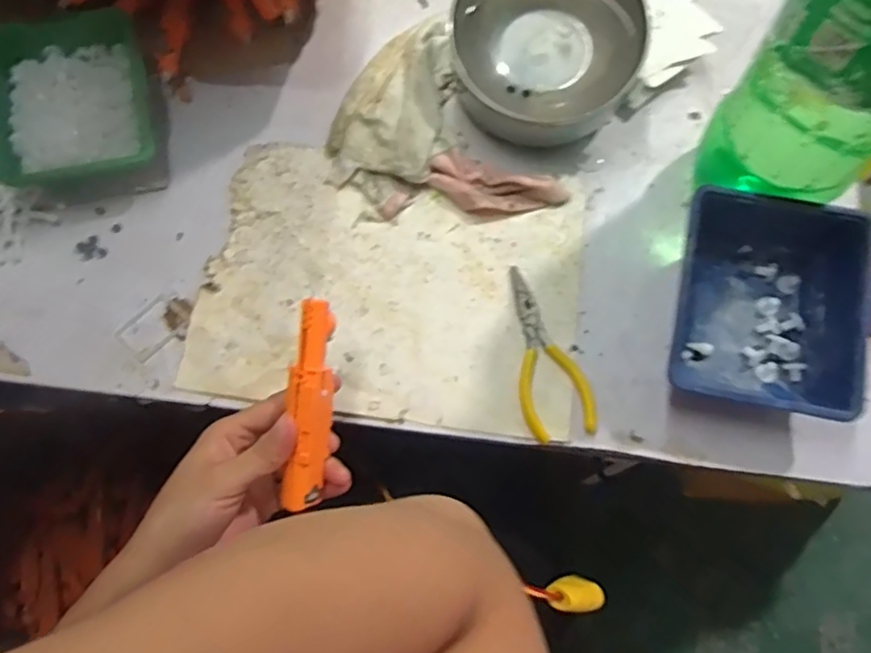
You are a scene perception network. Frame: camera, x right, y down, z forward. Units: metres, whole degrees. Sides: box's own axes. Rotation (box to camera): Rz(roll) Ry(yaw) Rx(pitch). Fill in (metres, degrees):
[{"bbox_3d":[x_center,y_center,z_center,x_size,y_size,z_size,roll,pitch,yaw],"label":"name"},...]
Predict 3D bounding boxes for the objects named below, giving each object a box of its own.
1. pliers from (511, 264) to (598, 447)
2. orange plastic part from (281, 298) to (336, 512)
[{"bbox_3d":[0.077,0.016,0.460,0.048,0.008,0.130,-11,70,-1],"label":"pliers"},{"bbox_3d":[-0.072,0.043,0.368,0.023,0.016,0.115,4,88,4],"label":"orange plastic part"}]

